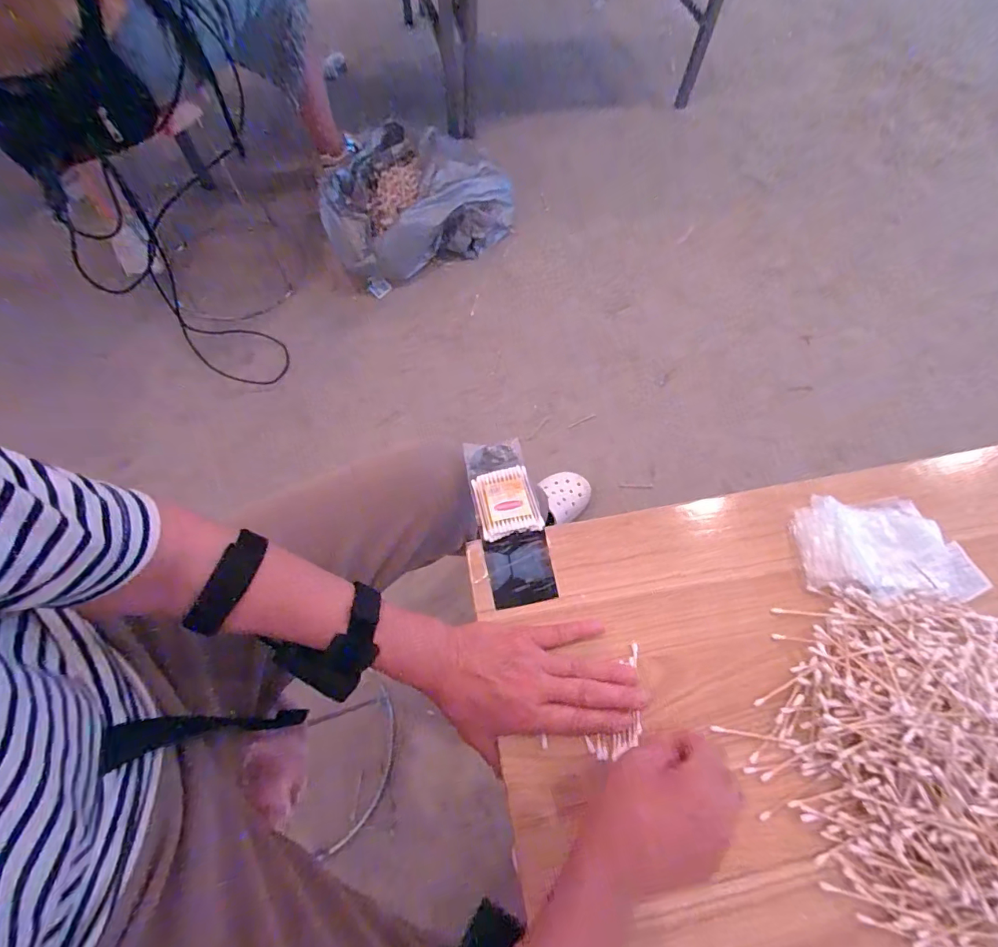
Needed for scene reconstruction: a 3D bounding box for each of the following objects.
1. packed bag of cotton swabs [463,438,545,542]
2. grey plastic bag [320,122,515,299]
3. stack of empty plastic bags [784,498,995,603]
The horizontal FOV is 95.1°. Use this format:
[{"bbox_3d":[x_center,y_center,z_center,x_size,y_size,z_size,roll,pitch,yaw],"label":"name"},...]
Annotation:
[{"bbox_3d":[0.002,0.012,0.475,0.060,0.012,0.118,-12,52,-6],"label":"packed bag of cotton swabs"},{"bbox_3d":[-0.247,-0.771,1.284,0.496,0.158,0.442,-25,70,-12],"label":"grey plastic bag"},{"bbox_3d":[0.379,0.072,0.448,0.177,0.023,0.099,-3,67,-3],"label":"stack of empty plastic bags"}]

